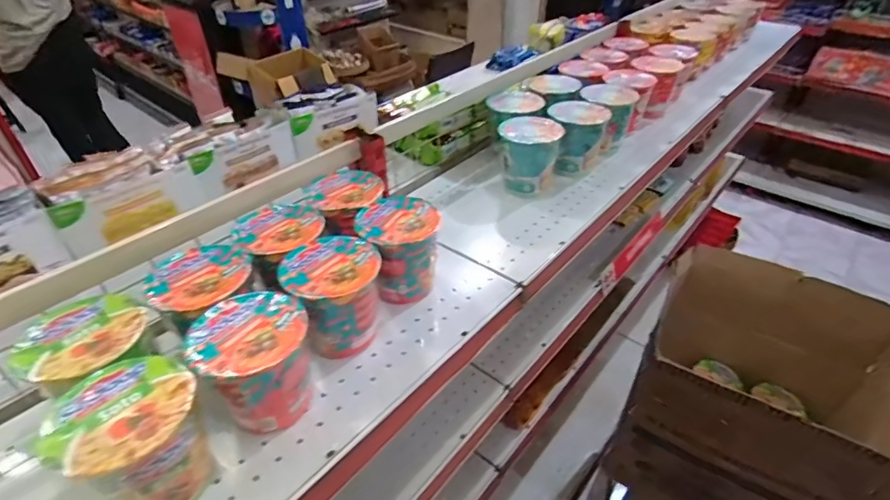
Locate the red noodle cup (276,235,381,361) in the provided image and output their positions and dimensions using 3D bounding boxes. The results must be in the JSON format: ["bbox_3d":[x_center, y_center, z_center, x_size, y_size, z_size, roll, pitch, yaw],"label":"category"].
[{"bbox_3d":[-0.126,0.057,0.559,0.102,0.103,0.102,0,39,0],"label":"red noodle cup"}]

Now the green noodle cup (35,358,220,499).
[{"bbox_3d":[-0.257,0.169,0.417,0.090,0.114,0.100,14,41,16],"label":"green noodle cup"}]

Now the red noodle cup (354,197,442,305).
[{"bbox_3d":[-0.059,0.000,0.629,0.098,0.106,0.096,0,39,0],"label":"red noodle cup"}]

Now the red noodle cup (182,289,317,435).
[{"bbox_3d":[-0.187,0.113,0.486,0.102,0.110,0.108,0,39,0],"label":"red noodle cup"}]

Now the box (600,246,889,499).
[{"bbox_3d":[0.634,0.279,0.977,0.424,0.365,0.433,21,43,23],"label":"box"}]

